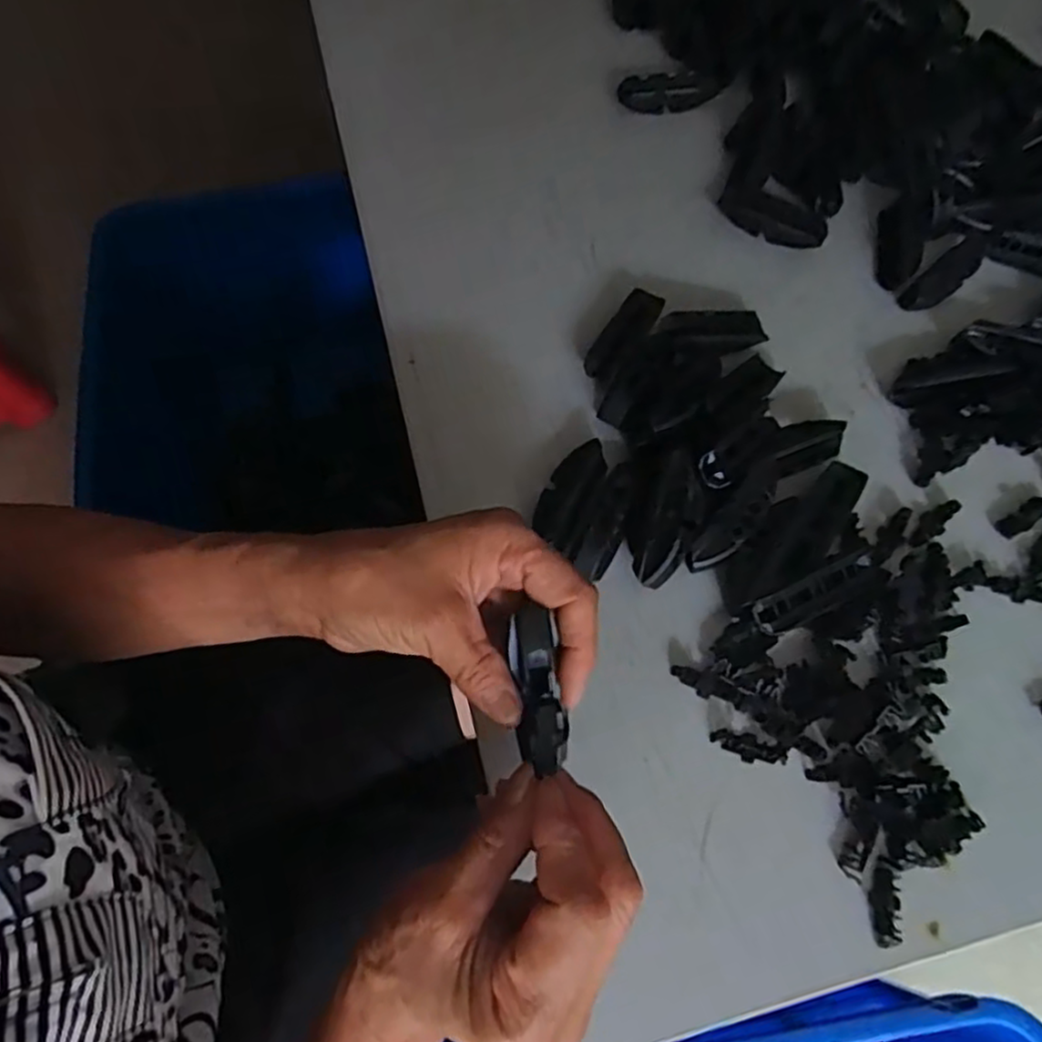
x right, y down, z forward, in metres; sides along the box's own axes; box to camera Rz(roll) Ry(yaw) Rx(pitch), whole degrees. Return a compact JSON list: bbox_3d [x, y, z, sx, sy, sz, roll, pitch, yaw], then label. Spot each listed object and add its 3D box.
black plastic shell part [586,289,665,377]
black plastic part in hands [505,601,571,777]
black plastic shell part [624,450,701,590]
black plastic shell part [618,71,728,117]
[{"bbox_3d":[0.061,-0.111,0.429,0.025,0.012,0.063,34,72,16],"label":"black plastic shell part"},{"bbox_3d":[0.006,0.063,0.277,0.019,0.021,0.064,-9,56,-1],"label":"black plastic part in hands"},{"bbox_3d":[0.072,-0.001,0.372,0.035,0.017,0.069,5,83,43],"label":"black plastic shell part"},{"bbox_3d":[0.112,-0.313,0.514,0.079,0.014,0.027,-17,67,-5],"label":"black plastic shell part"}]

